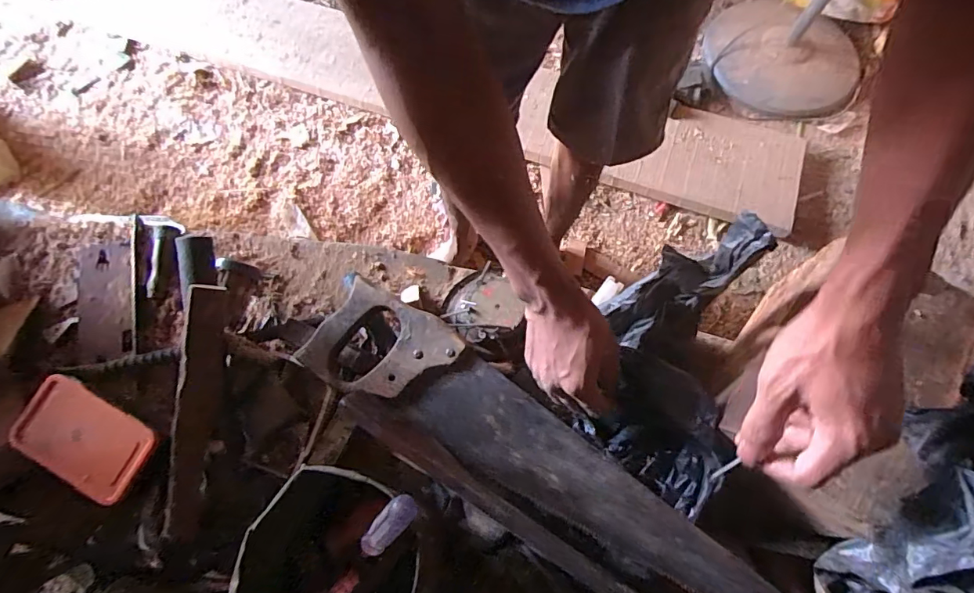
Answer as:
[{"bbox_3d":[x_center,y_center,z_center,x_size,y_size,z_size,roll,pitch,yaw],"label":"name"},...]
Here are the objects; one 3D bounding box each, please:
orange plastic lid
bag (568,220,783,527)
[{"bbox_3d":[-0.426,0.143,0.508,0.150,0.021,0.073,26,58,12],"label":"orange plastic lid"},{"bbox_3d":[0.164,0.061,0.452,0.113,0.082,0.262,6,108,3],"label":"bag"}]

